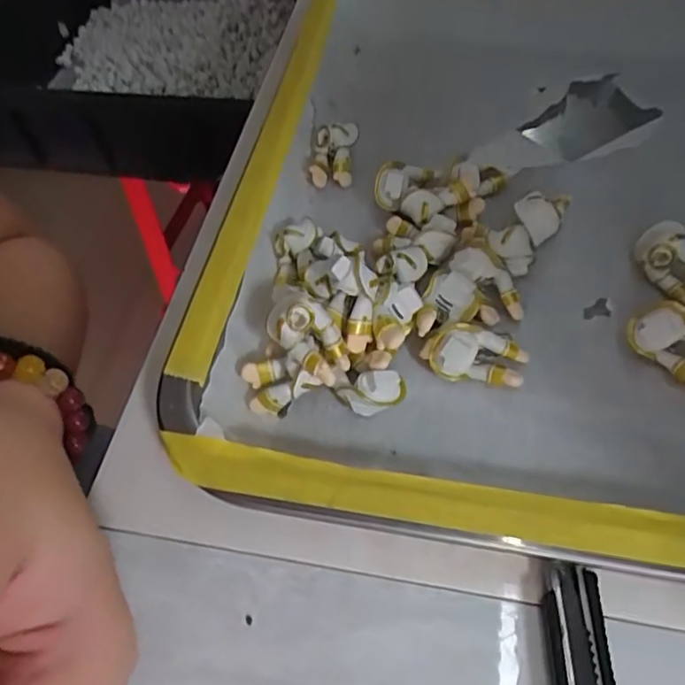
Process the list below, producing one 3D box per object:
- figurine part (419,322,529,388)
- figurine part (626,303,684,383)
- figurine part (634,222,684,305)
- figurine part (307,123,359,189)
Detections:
[{"bbox_3d":[0.044,0.005,0.195,0.034,0.018,0.015,7,58,11],"label":"figurine part"},{"bbox_3d":[0.111,0.001,0.192,0.032,0.017,0.015,36,67,25],"label":"figurine part"},{"bbox_3d":[0.120,-0.027,0.208,0.014,0.022,0.029,-31,62,-17],"label":"figurine part"},{"bbox_3d":[-0.005,-0.082,0.254,0.019,0.007,0.028,8,90,10],"label":"figurine part"}]

